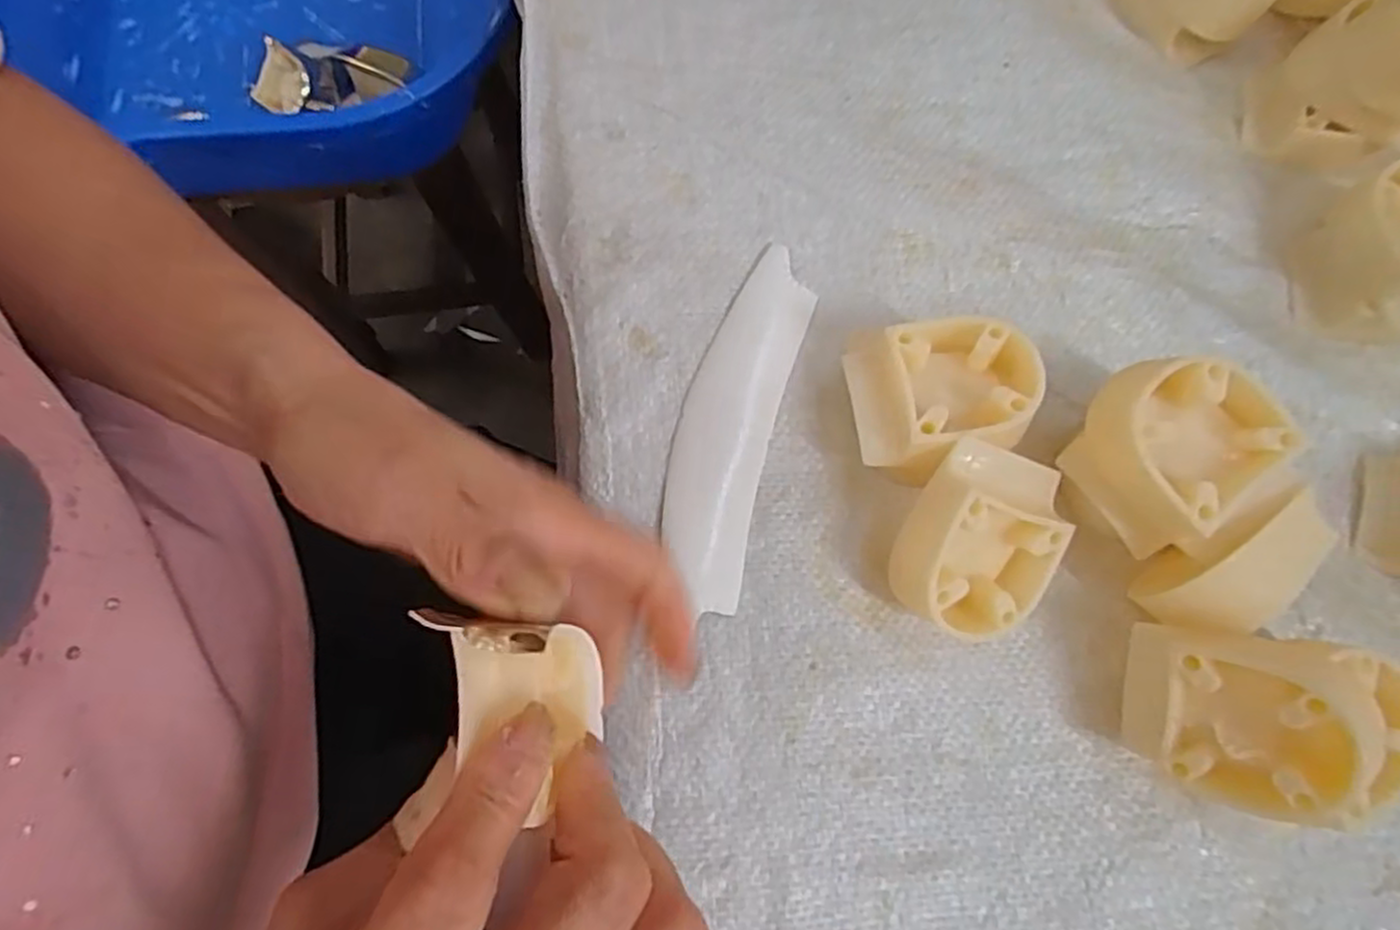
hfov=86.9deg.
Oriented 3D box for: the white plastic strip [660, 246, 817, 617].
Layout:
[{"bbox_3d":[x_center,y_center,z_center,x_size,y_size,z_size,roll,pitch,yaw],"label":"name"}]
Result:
[{"bbox_3d":[0.013,-0.018,0.277,0.035,0.005,0.139,16,75,2],"label":"white plastic strip"}]

